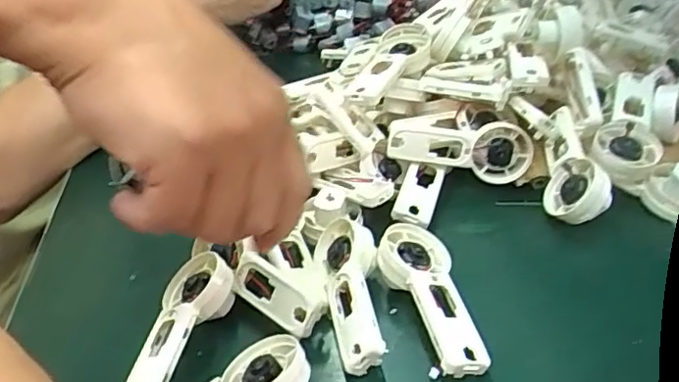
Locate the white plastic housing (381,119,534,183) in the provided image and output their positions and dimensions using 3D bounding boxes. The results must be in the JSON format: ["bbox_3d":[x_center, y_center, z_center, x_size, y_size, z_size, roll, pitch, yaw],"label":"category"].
[{"bbox_3d":[0.079,-0.029,0.411,0.093,0.040,0.018,9,33,-6],"label":"white plastic housing"}]

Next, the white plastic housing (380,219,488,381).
[{"bbox_3d":[0.045,0.056,0.321,0.038,0.031,0.092,-7,33,-2],"label":"white plastic housing"}]

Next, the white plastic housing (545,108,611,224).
[{"bbox_3d":[0.148,-0.018,0.396,0.033,0.028,0.090,-2,45,6],"label":"white plastic housing"}]

